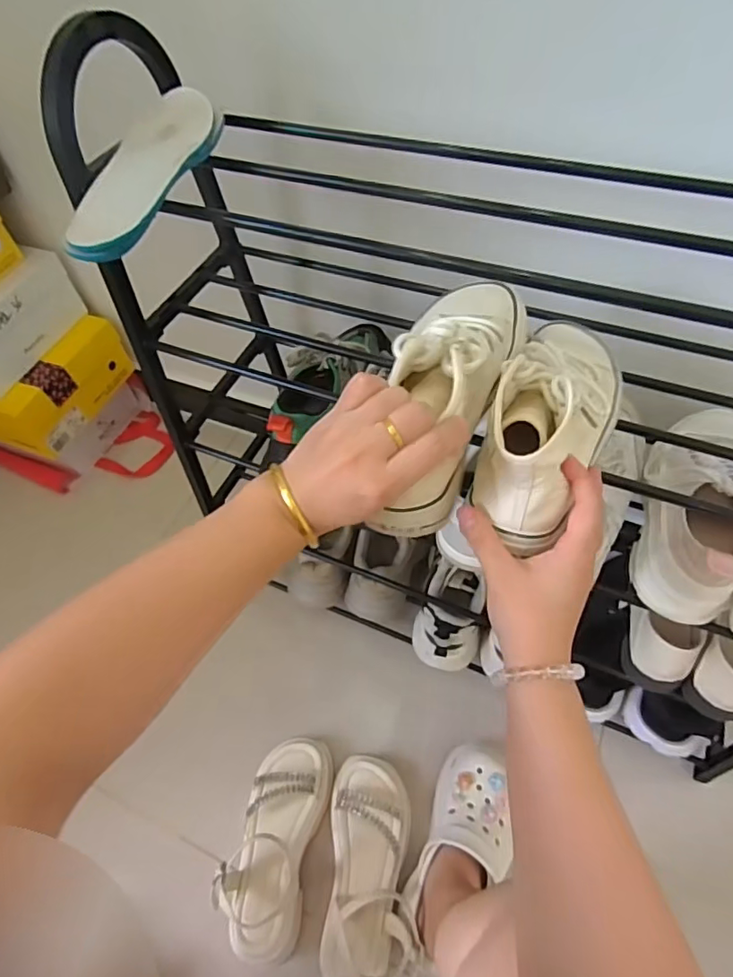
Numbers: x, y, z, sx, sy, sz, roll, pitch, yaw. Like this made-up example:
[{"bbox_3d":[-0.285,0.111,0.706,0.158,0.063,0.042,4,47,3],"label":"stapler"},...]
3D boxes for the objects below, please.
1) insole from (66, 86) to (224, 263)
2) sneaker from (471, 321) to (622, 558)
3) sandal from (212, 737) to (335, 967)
[{"bbox_3d":[-0.173,-0.262,0.438,0.074,0.021,0.229,4,57,8],"label":"insole"},{"bbox_3d":[0.134,-0.059,0.390,0.081,0.088,0.202,23,55,19],"label":"sneaker"},{"bbox_3d":[-0.114,0.440,0.681,0.099,0.073,0.237,8,57,10],"label":"sandal"}]

